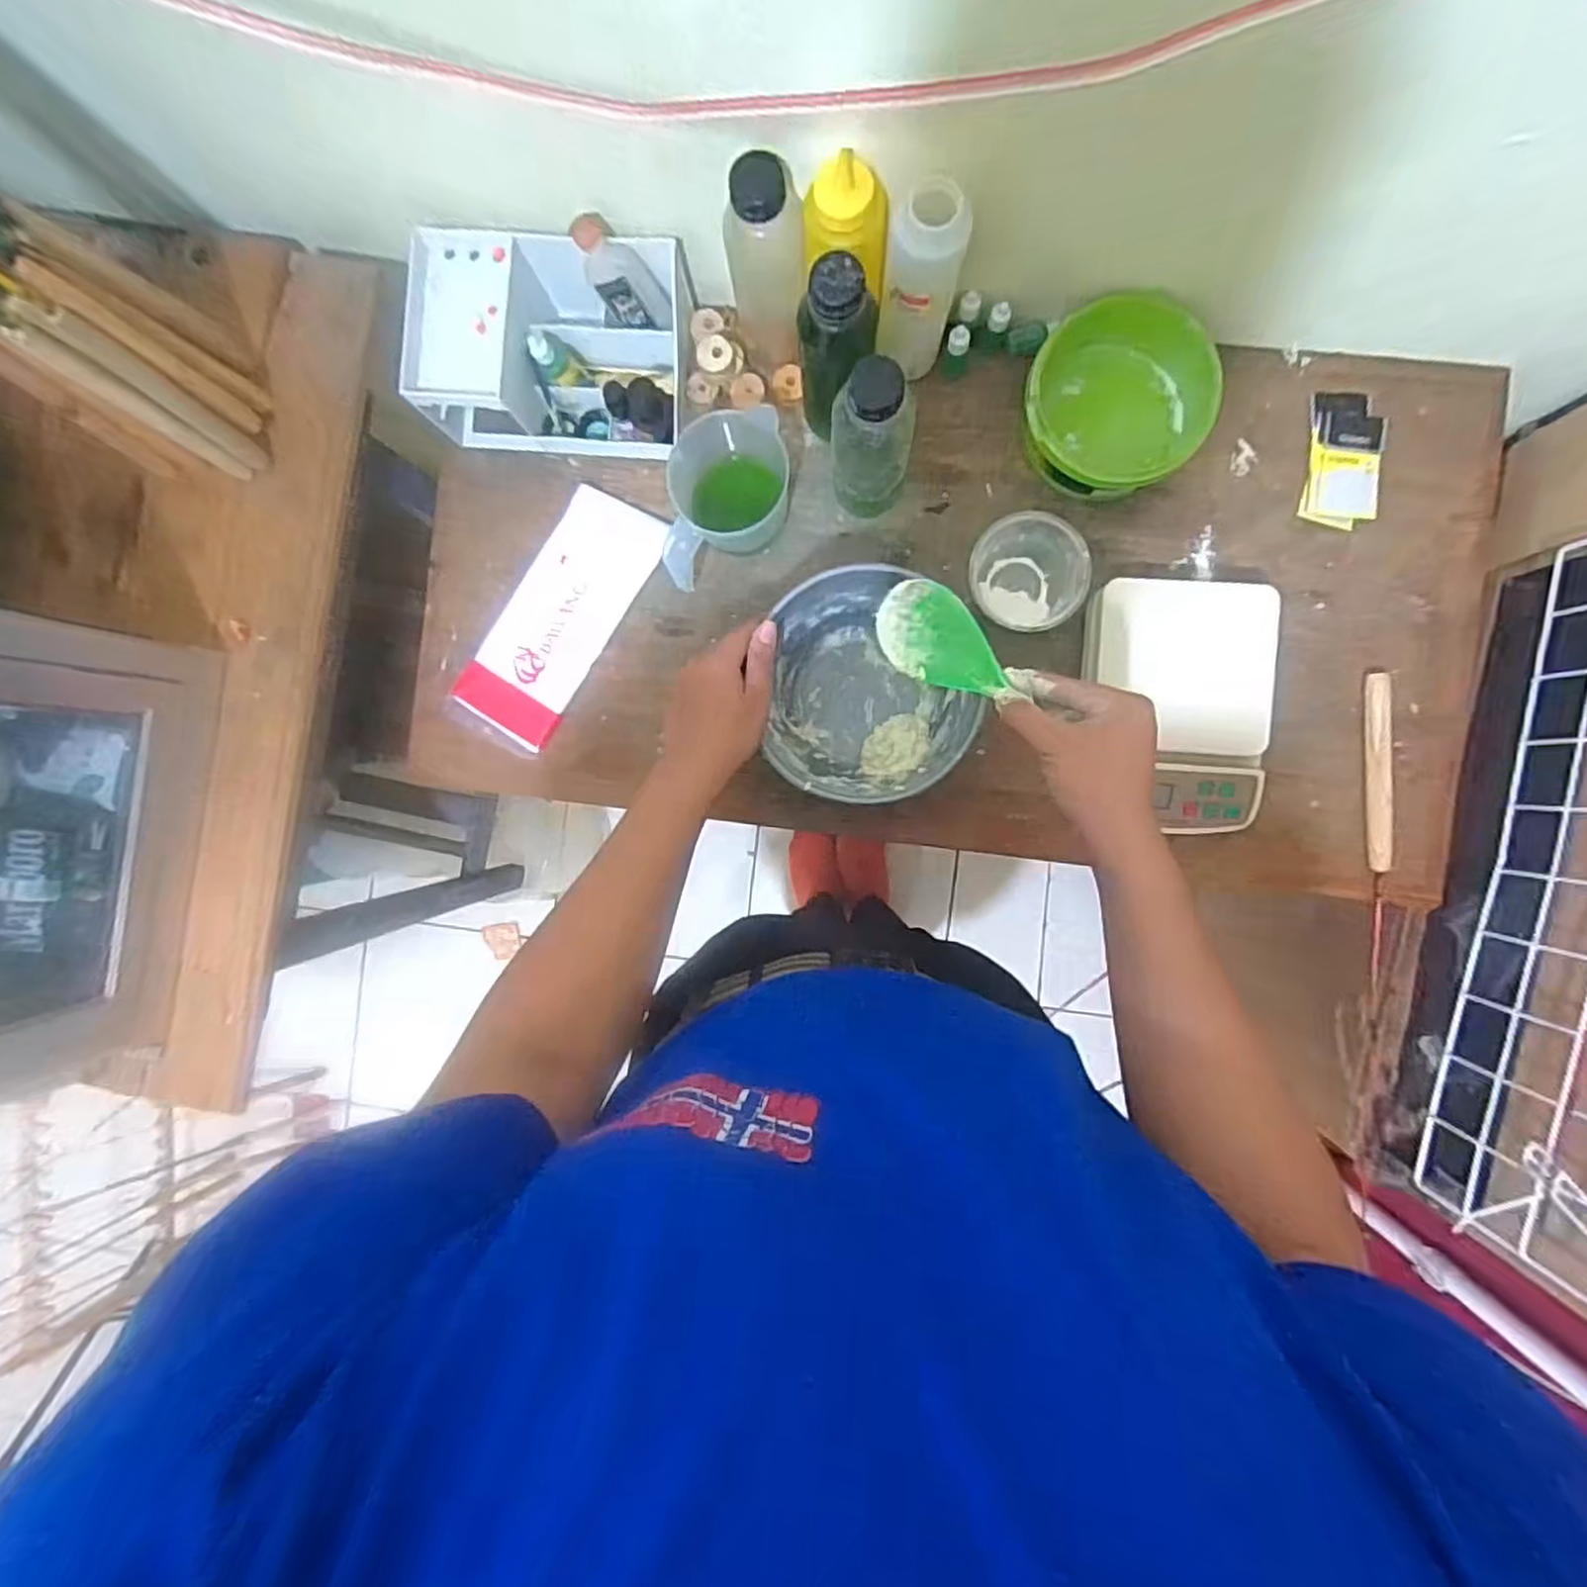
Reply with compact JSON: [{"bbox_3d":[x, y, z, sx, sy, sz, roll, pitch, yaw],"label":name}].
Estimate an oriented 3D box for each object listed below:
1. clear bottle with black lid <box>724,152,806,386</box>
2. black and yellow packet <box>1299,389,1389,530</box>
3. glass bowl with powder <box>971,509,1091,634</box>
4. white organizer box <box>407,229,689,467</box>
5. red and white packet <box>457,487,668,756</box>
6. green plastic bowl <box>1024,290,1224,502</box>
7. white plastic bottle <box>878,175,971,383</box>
[{"bbox_3d":[-0.027,-0.442,0.596,0.062,0.171,0.067,-12,90,3],"label":"clear bottle with black lid"},{"bbox_3d":[0.504,-0.308,0.662,0.064,0.009,0.124,7,91,3],"label":"black and yellow packet"},{"bbox_3d":[0.210,-0.198,0.660,0.099,0.065,0.092,0,90,3],"label":"glass bowl with powder"},{"bbox_3d":[-0.217,-0.414,0.659,0.232,0.090,0.176,8,91,3],"label":"white organizer box"},{"bbox_3d":[-0.227,-0.174,0.706,0.102,0.014,0.253,33,92,3],"label":"red and white packet"},{"bbox_3d":[0.287,-0.347,0.648,0.155,0.055,0.147,0,90,3],"label":"green plastic bowl"},{"bbox_3d":[0.103,-0.405,0.592,0.056,0.183,0.047,13,91,3],"label":"white plastic bottle"}]

